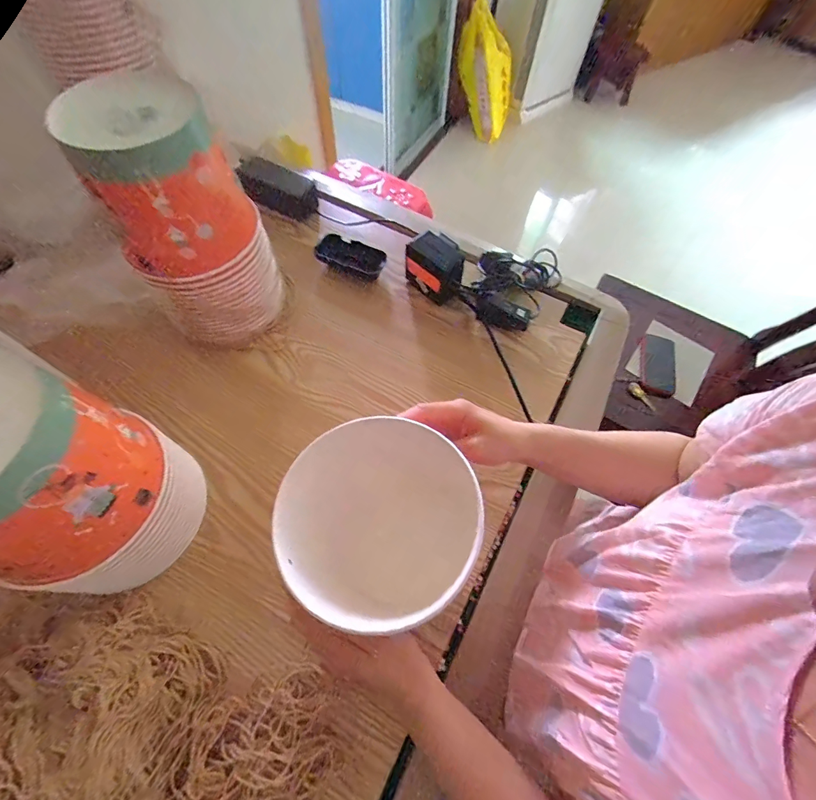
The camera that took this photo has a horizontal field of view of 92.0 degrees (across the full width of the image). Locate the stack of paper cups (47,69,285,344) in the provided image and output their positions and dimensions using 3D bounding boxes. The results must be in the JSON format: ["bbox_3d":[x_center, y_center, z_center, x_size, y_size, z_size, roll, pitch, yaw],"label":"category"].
[{"bbox_3d":[-0.244,-0.196,0.465,0.141,0.262,0.132,-10,62,-8],"label":"stack of paper cups"}]

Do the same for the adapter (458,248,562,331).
[{"bbox_3d":[0.166,-0.187,0.598,0.110,0.051,0.191,31,64,14],"label":"adapter"}]

